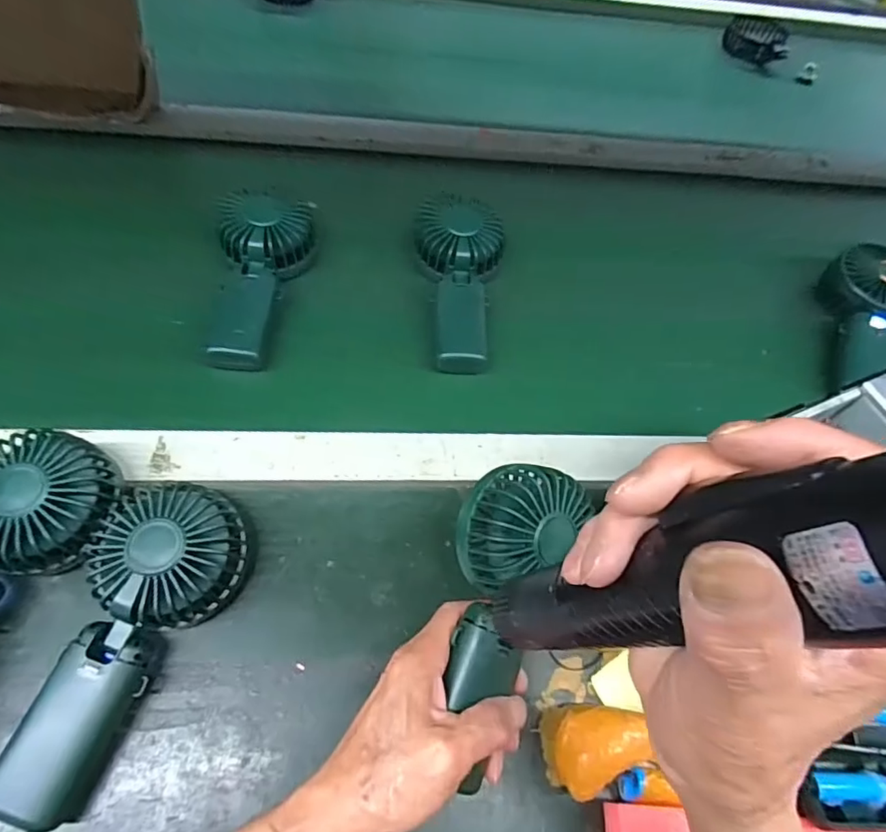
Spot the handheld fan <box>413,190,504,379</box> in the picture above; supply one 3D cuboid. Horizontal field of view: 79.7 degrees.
[{"bbox_3d":[0.018,-0.119,0.477,0.079,0.051,0.169,-1,60,-8],"label":"handheld fan"}]

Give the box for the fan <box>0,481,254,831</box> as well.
[{"bbox_3d":[-0.192,0.122,0.310,0.084,0.048,0.185,28,62,8],"label":"fan"}]

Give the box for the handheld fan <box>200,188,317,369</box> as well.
[{"bbox_3d":[-0.155,-0.117,0.452,0.073,0.039,0.163,3,60,-6],"label":"handheld fan"}]

